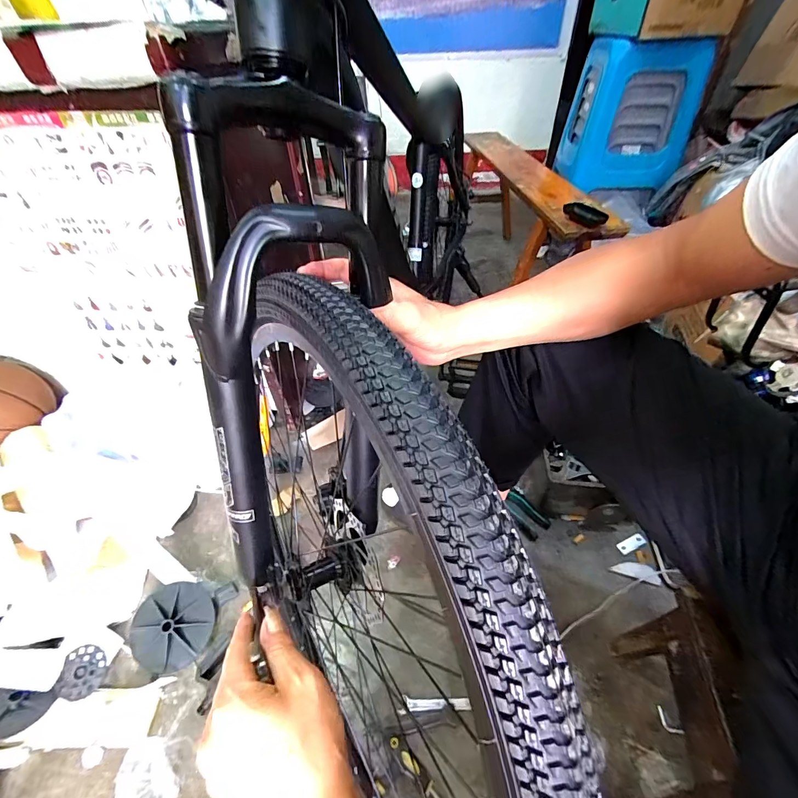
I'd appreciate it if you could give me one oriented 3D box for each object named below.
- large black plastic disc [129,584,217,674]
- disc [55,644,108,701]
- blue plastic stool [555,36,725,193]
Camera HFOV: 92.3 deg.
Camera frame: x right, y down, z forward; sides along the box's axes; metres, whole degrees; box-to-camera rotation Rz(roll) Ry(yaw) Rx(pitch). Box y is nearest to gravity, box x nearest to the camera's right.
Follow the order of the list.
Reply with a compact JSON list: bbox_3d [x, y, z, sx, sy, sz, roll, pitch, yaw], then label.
[{"bbox_3d":[-0.396,0.389,0.664,0.130,0.031,0.131,12,48,14],"label":"large black plastic disc"},{"bbox_3d":[-0.513,0.443,0.623,0.062,0.005,0.072,6,54,-16],"label":"disc"},{"bbox_3d":[0.821,-1.051,1.402,0.349,0.377,0.434,2,45,2],"label":"blue plastic stool"}]

